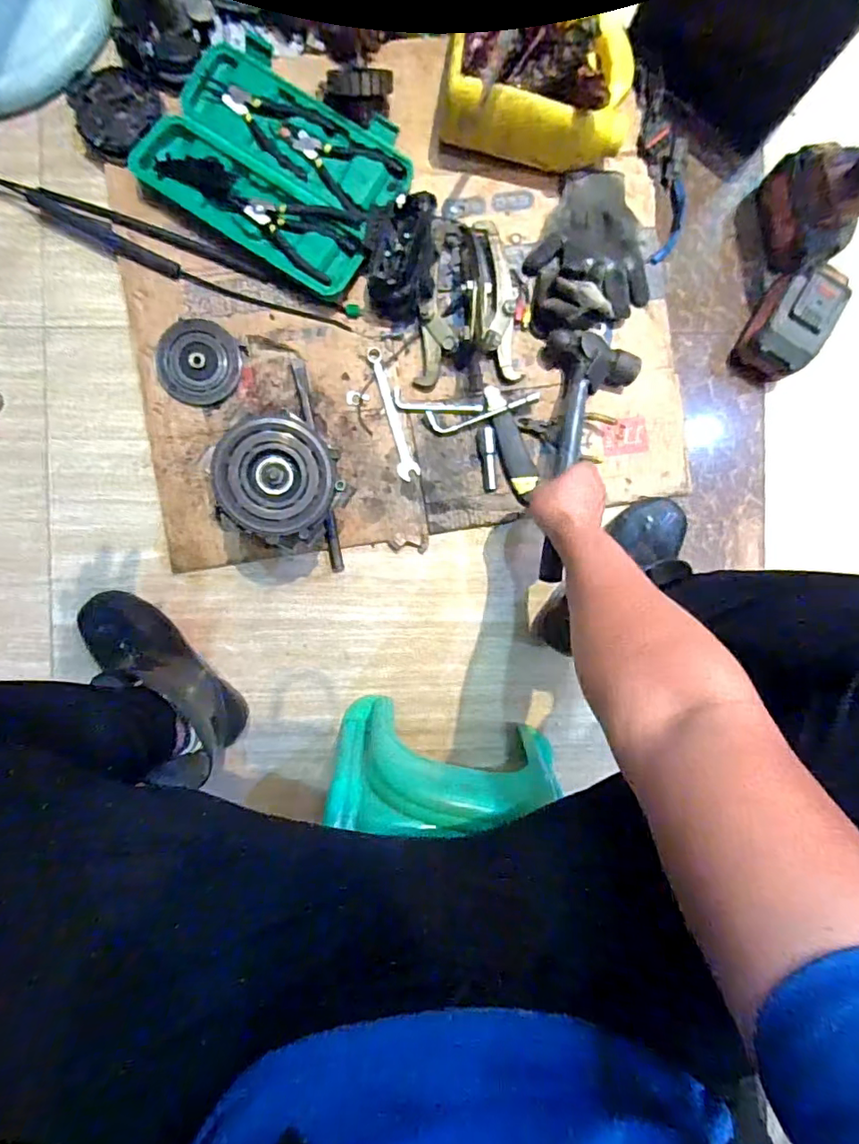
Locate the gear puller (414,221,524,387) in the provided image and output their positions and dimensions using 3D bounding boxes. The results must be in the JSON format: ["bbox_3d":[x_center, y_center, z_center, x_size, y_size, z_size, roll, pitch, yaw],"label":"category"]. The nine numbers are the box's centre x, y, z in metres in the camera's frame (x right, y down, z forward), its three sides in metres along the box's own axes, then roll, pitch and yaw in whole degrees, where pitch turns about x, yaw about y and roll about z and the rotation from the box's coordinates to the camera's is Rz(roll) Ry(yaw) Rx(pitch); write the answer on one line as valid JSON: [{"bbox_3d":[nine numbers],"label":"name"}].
[{"bbox_3d":[0.049,-0.336,0.631,0.127,0.078,0.203,-2,91,-3],"label":"gear puller"}]

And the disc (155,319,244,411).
[{"bbox_3d":[-0.288,-0.264,0.657,0.095,0.016,0.106,-33,92,-2],"label":"disc"}]

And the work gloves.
[{"bbox_3d":[0.191,-0.402,0.654,0.163,0.065,0.189,-22,92,-2],"label":"work gloves"}]

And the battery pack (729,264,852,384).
[{"bbox_3d":[0.452,-0.311,0.663,0.072,0.080,0.130,28,89,-3],"label":"battery pack"}]

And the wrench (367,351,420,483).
[{"bbox_3d":[-0.045,-0.204,0.678,0.028,0.007,0.171,-14,91,-3],"label":"wrench"}]

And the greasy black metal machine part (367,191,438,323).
[{"bbox_3d":[-0.033,-0.379,0.631,0.080,0.073,0.119,2,90,-3],"label":"greasy black metal machine part"}]

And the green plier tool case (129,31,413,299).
[{"bbox_3d":[-0.186,-0.499,0.644,0.290,0.034,0.218,31,89,-3],"label":"green plier tool case"}]

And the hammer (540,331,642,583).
[{"bbox_3d":[0.181,-0.139,0.633,0.114,0.032,0.322,13,76,-3],"label":"hammer"}]

